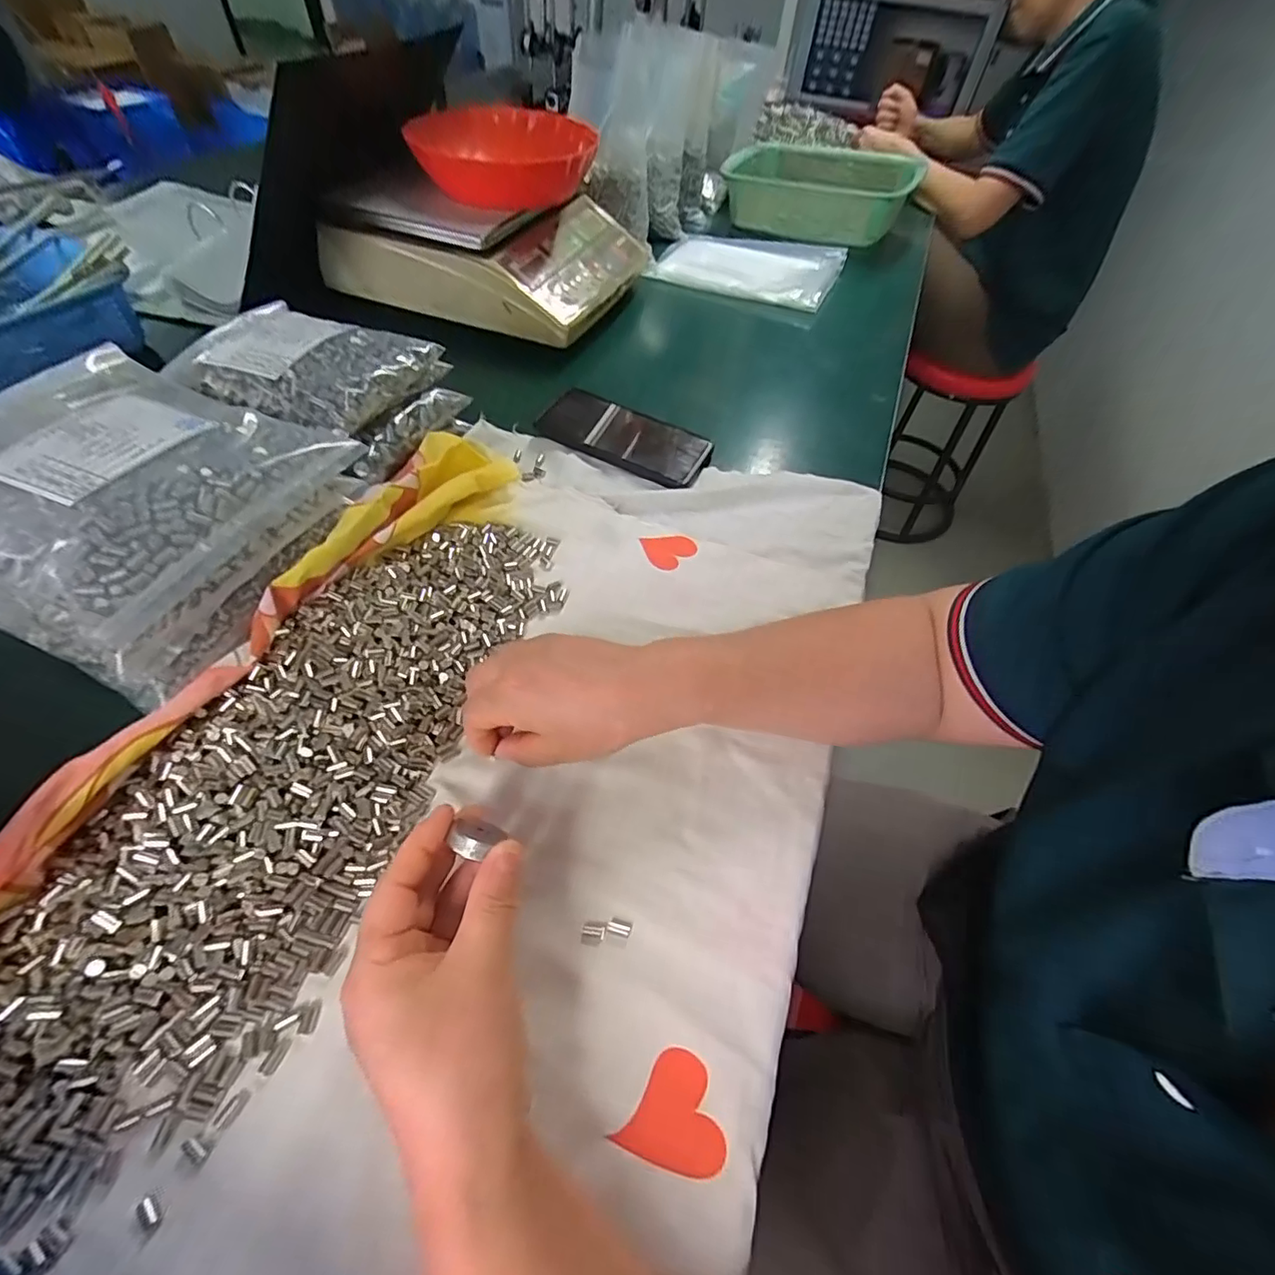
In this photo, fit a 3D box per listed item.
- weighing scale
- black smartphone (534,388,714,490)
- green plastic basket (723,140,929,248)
[{"bbox_3d":[-0.180,-0.503,0.703,0.325,0.102,0.282,19,55,10],"label":"weighing scale"},{"bbox_3d":[-0.014,-0.196,0.533,0.168,0.011,0.077,27,57,15],"label":"black smartphone"},{"bbox_3d":[0.296,-0.752,0.920,0.290,0.075,0.285,12,54,5],"label":"green plastic basket"}]

